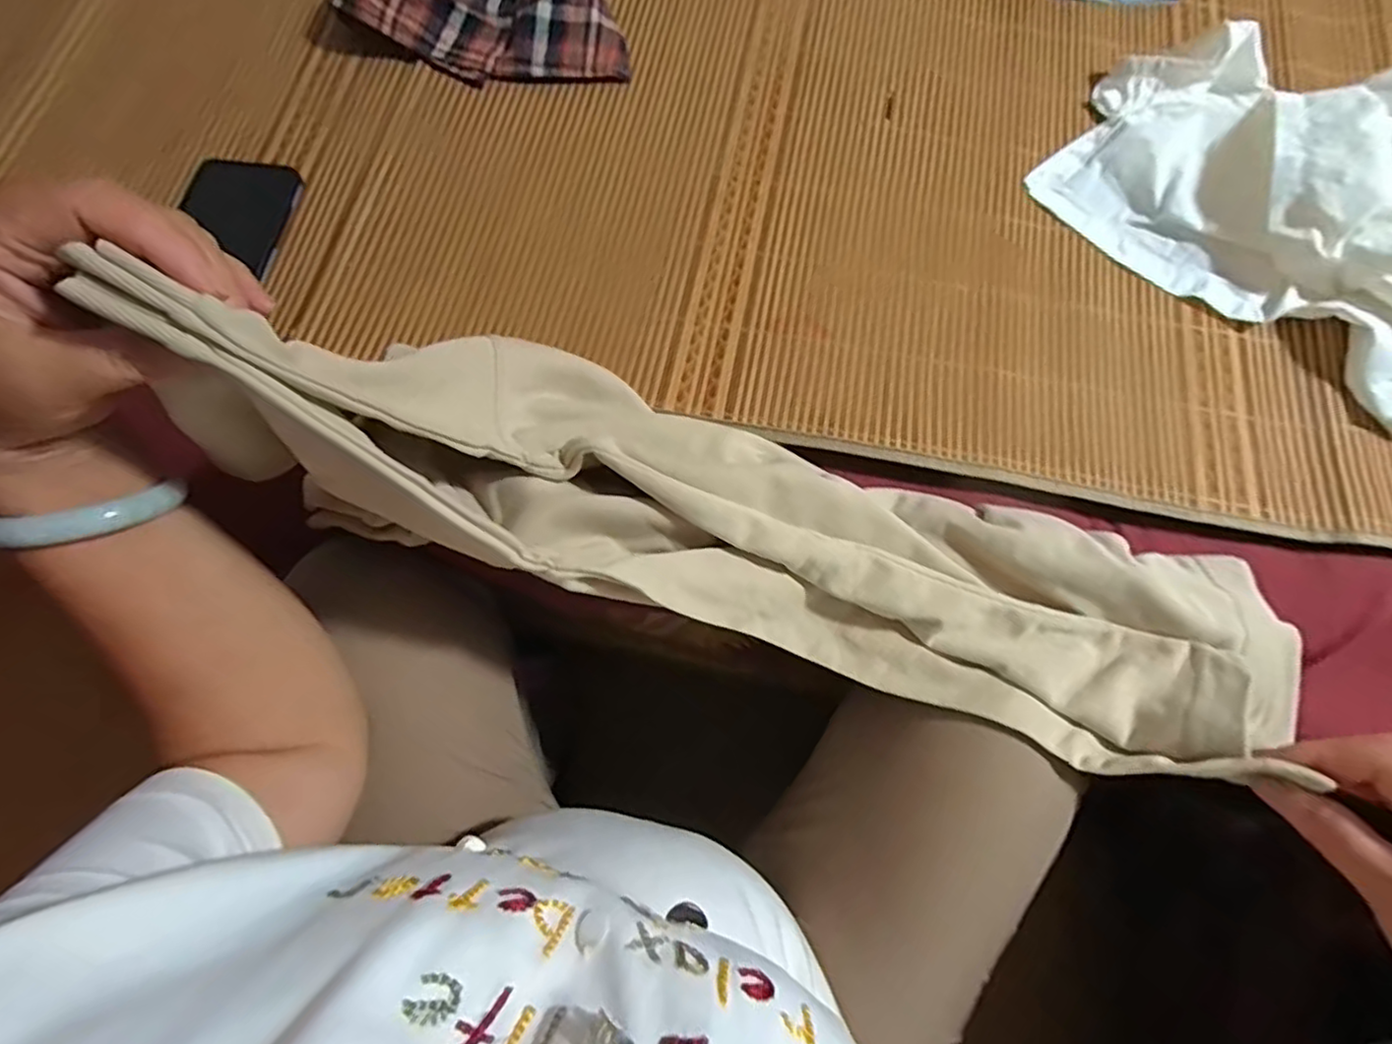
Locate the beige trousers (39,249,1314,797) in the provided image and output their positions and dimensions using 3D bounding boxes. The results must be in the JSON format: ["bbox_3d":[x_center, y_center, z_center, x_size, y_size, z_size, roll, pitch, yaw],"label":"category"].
[{"bbox_3d":[0.056,0.000,0.333,0.556,0.153,0.136,18,74,-8],"label":"beige trousers"}]

